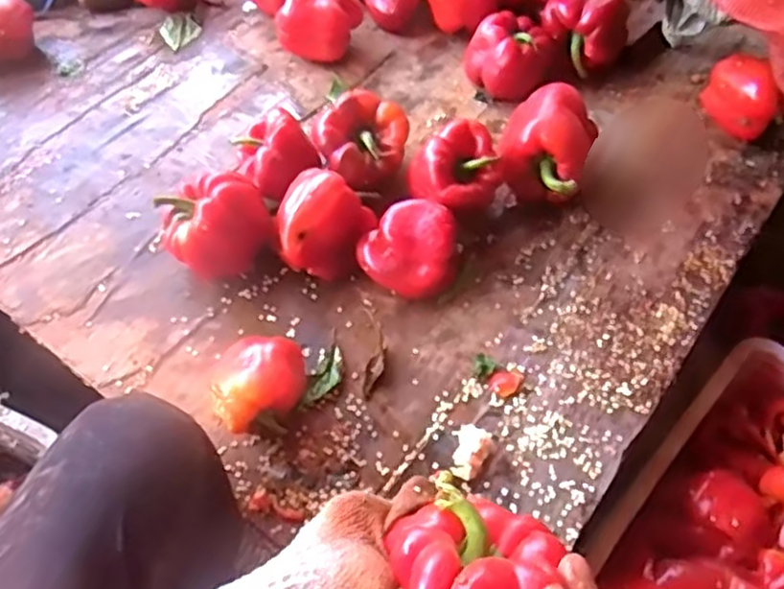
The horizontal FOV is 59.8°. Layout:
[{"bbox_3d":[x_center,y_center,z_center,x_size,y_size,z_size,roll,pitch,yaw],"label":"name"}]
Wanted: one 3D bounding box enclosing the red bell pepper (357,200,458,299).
[{"bbox_3d":[0.014,-0.042,0.646,0.085,0.064,0.070,-3,57,-3],"label":"red bell pepper"}]

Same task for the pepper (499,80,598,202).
[{"bbox_3d":[0.160,-0.151,0.704,0.091,0.095,0.101,16,58,10],"label":"pepper"}]

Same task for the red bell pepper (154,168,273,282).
[{"bbox_3d":[-0.166,-0.063,0.649,0.097,0.086,0.083,-25,60,-16],"label":"red bell pepper"}]

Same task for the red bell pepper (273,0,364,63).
[{"bbox_3d":[-0.094,-0.328,0.830,0.081,0.074,0.086,0,57,-1],"label":"red bell pepper"}]

